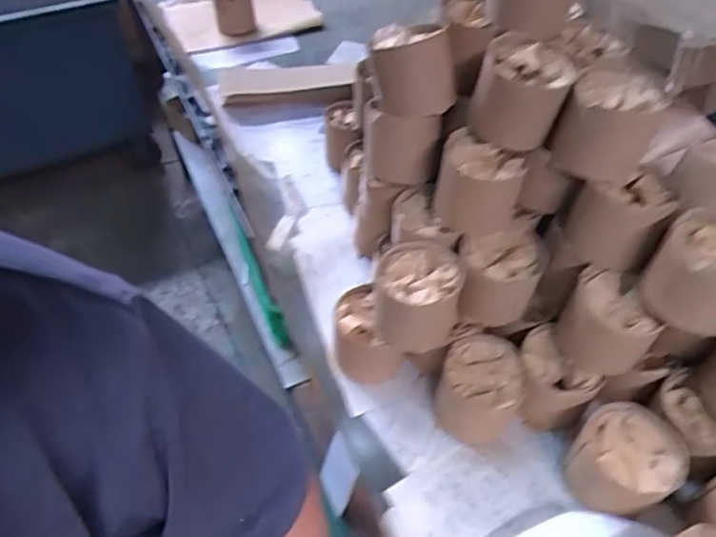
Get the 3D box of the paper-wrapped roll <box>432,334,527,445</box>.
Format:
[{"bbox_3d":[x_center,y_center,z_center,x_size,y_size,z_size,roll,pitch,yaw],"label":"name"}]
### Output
[{"bbox_3d":[0.140,0.140,0.630,0.092,0.080,0.101,18,52,15],"label":"paper-wrapped roll"}]

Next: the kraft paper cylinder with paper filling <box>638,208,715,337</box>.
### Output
[{"bbox_3d":[0.344,0.002,0.537,0.093,0.081,0.100,37,59,27],"label":"kraft paper cylinder with paper filling"}]

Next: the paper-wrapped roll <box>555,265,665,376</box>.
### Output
[{"bbox_3d":[0.273,0.059,0.599,0.091,0.082,0.084,29,55,23],"label":"paper-wrapped roll"}]

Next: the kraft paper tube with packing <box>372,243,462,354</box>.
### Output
[{"bbox_3d":[0.068,0.030,0.616,0.092,0.080,0.100,0,49,0],"label":"kraft paper tube with packing"}]

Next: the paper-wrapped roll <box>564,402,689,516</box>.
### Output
[{"bbox_3d":[0.275,0.204,0.570,0.099,0.078,0.090,-29,55,-23],"label":"paper-wrapped roll"}]

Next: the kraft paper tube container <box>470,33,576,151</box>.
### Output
[{"bbox_3d":[0.179,-0.196,0.601,0.096,0.084,0.089,12,50,11],"label":"kraft paper tube container"}]

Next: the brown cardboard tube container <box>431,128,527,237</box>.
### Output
[{"bbox_3d":[0.138,-0.090,0.626,0.092,0.092,0.075,20,52,16],"label":"brown cardboard tube container"}]

